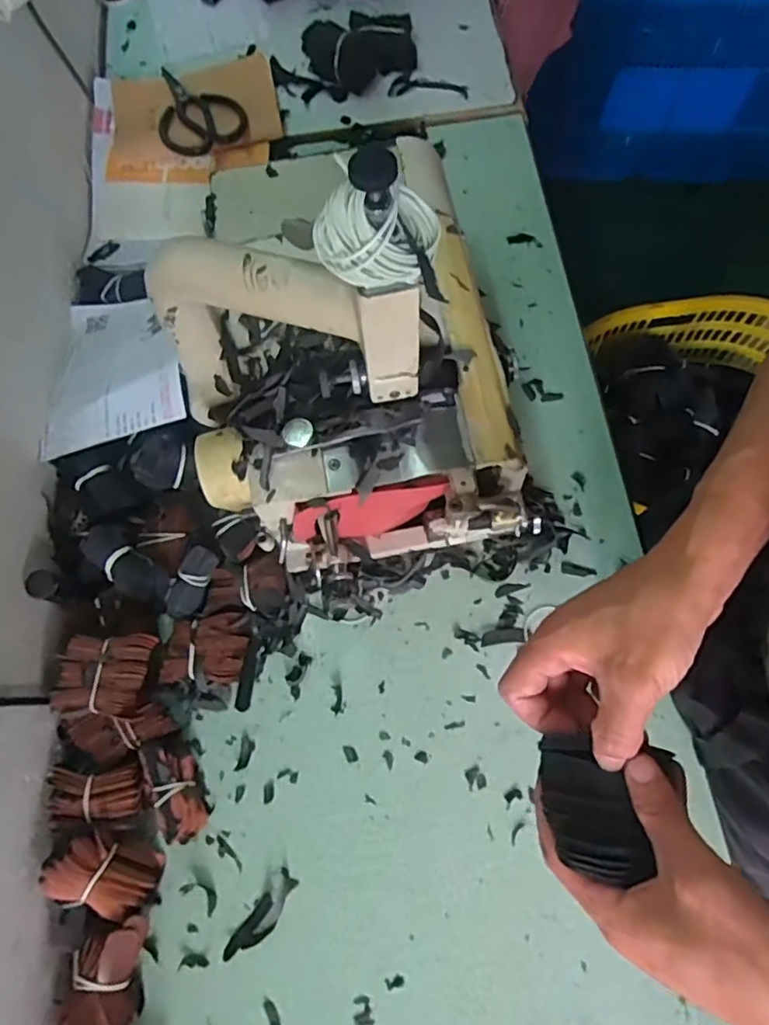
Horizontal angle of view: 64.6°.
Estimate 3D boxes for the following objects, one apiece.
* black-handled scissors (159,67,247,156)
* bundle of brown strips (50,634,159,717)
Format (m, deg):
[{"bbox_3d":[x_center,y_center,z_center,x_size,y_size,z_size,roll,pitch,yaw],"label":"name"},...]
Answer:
[{"bbox_3d":[-0.242,-0.511,0.760,0.101,0.021,0.152,-27,73,-8],"label":"black-handled scissors"},{"bbox_3d":[-0.243,0.139,0.530,0.070,0.027,0.067,7,72,2],"label":"bundle of brown strips"}]

